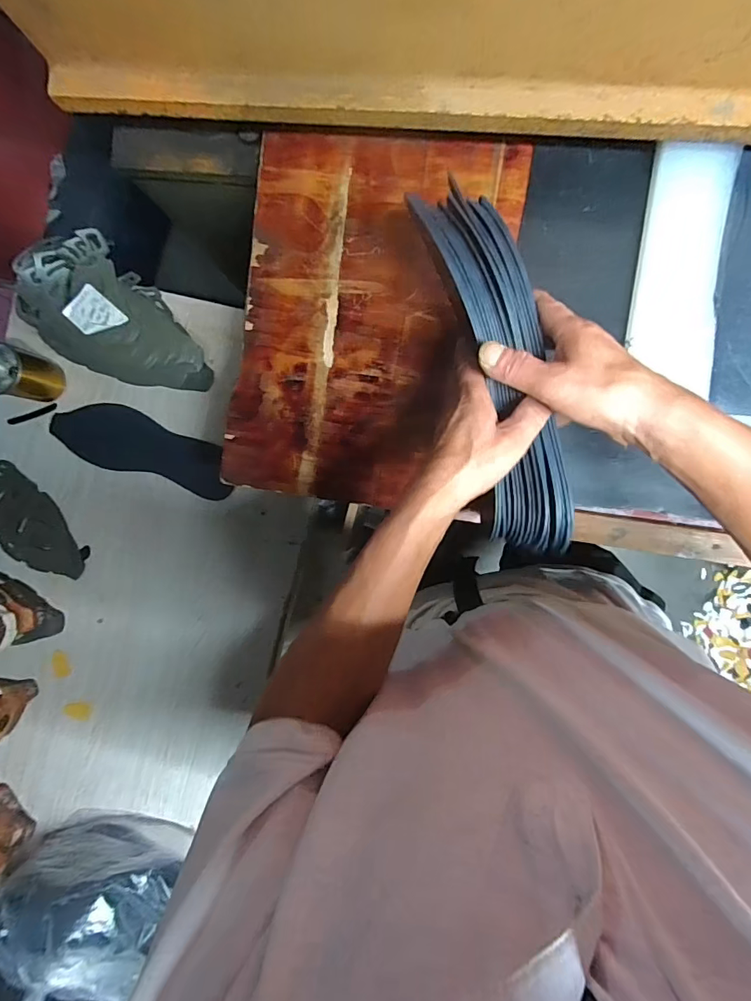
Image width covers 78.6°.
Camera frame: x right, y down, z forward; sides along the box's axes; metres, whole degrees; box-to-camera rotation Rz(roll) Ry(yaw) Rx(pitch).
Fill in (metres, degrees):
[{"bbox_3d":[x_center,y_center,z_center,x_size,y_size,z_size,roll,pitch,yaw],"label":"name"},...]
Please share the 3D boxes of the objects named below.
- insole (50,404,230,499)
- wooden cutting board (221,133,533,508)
[{"bbox_3d":[-0.381,-0.089,0.752,0.306,0.010,0.100,17,96,3],"label":"insole"},{"bbox_3d":[-0.010,-0.215,0.556,0.304,0.011,0.427,9,93,6],"label":"wooden cutting board"}]

